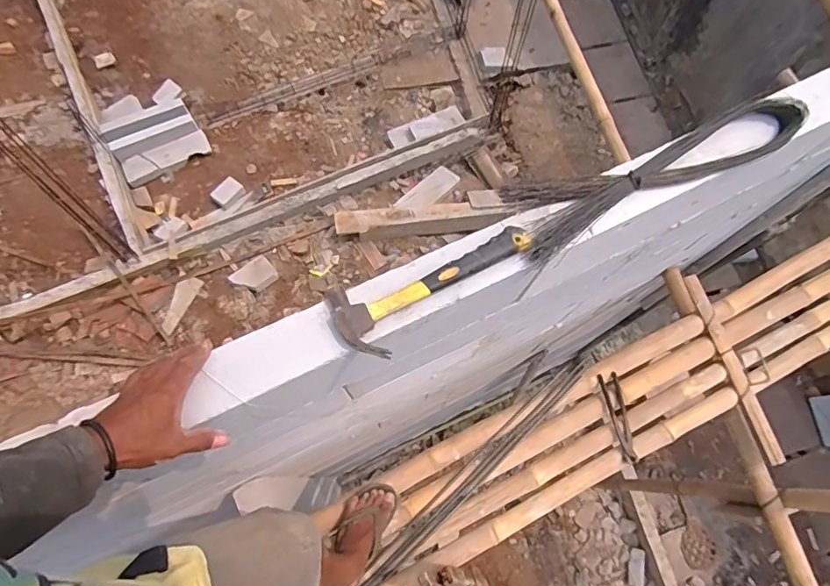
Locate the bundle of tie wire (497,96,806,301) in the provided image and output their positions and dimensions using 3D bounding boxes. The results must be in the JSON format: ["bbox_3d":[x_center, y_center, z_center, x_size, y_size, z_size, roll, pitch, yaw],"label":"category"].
[{"bbox_3d":[0.319,-0.171,0.687,0.447,0.043,0.119,-28,74,-11],"label":"bundle of tie wire"}]

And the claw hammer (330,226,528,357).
[{"bbox_3d":[0.030,-0.002,0.615,0.255,0.023,0.094,-20,72,-9],"label":"claw hammer"}]

